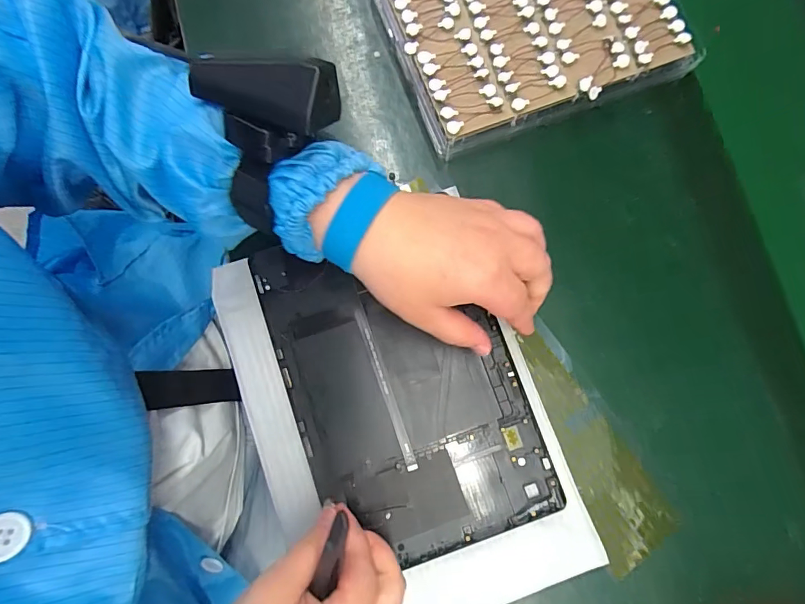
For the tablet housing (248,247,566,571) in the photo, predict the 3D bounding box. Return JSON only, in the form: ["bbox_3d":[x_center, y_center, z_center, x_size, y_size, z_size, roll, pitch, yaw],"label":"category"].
[{"bbox_3d":[0.000,0.058,0.312,0.153,0.007,0.225,-20,81,-5],"label":"tablet housing"}]

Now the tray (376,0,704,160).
[{"bbox_3d":[0.099,-0.219,0.349,0.205,0.042,0.160,-19,83,-7],"label":"tray"}]

